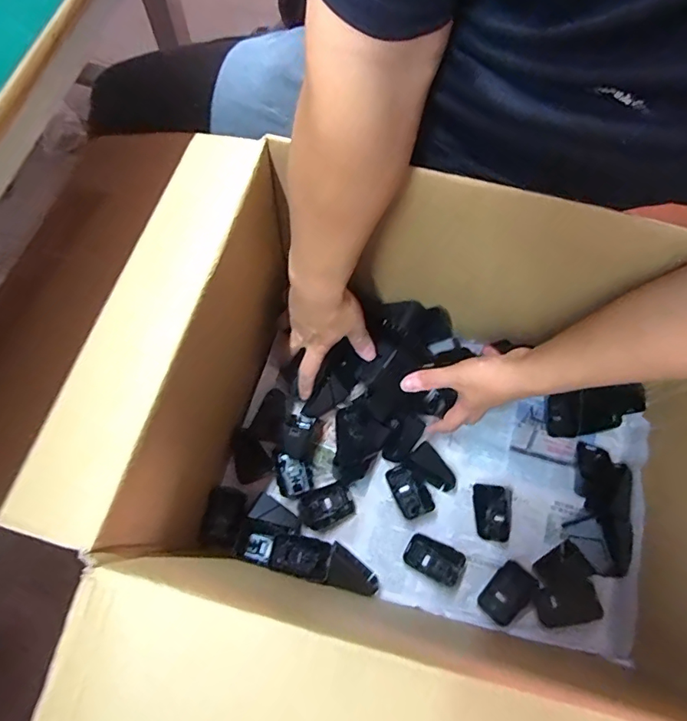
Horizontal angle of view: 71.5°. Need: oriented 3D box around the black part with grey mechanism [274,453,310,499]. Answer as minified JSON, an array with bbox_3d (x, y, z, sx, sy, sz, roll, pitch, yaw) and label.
[{"bbox_3d":[-0.066,0.145,0.608,0.040,0.013,0.061,-15,55,-6],"label":"black part with grey mechanism"}]

